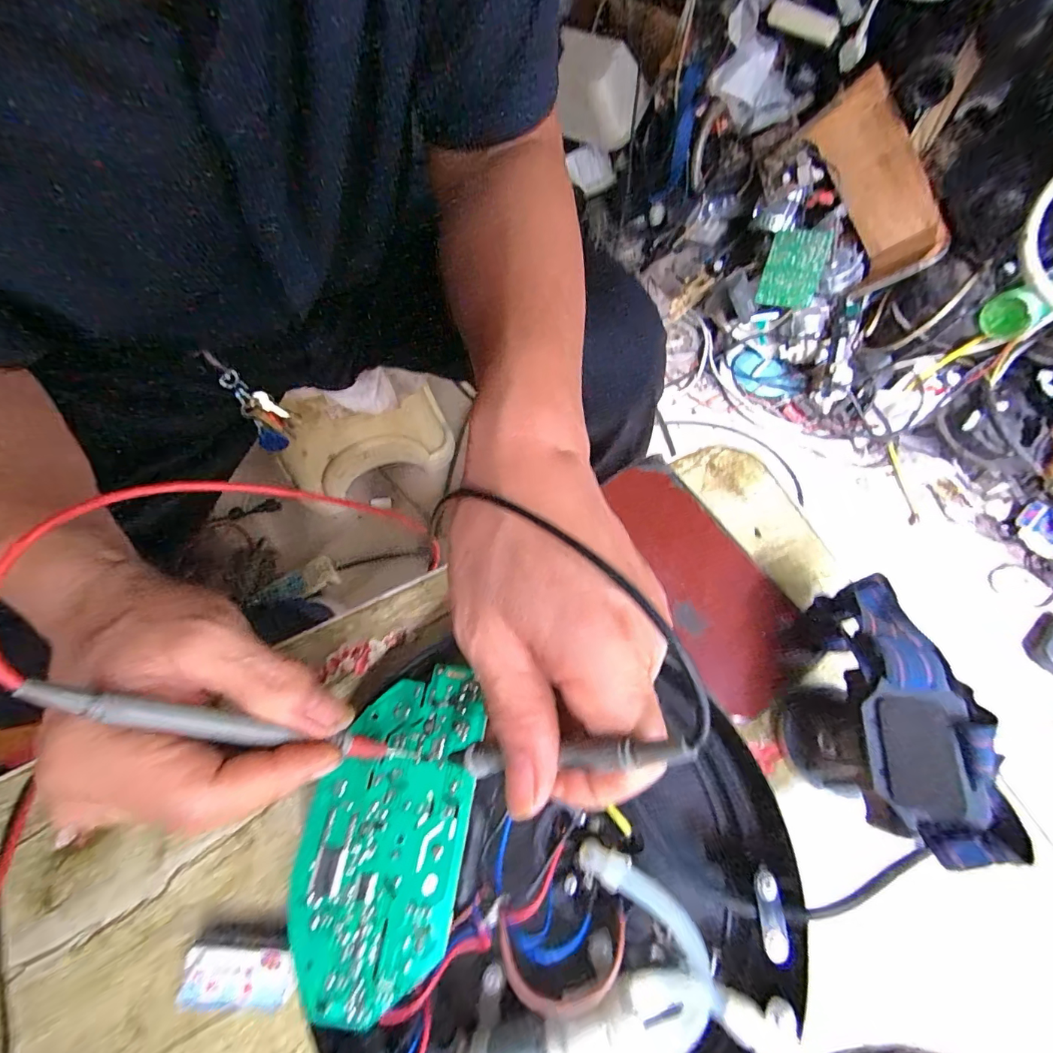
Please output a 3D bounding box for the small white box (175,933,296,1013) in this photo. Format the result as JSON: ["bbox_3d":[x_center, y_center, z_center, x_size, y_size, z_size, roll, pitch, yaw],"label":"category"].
[{"bbox_3d":[-0.133,0.210,0.220,0.049,0.023,0.026,3,69,2],"label":"small white box"}]

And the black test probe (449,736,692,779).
[{"bbox_3d":[0.007,0.083,0.164,0.007,0.121,0.011,9,62,-39],"label":"black test probe"}]

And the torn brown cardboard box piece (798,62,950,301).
[{"bbox_3d":[0.568,-0.556,0.763,0.094,0.124,0.301,-30,97,-10],"label":"torn brown cardboard box piece"}]

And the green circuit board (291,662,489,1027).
[{"bbox_3d":[-0.065,0.141,0.218,0.072,0.012,0.139,8,69,4],"label":"green circuit board"}]

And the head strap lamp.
[{"bbox_3d":[0.169,0.084,0.229,0.053,0.079,0.122,8,69,4],"label":"head strap lamp"}]

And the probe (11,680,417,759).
[{"bbox_3d":[-0.107,0.082,0.185,0.147,0.014,0.010,31,65,-35],"label":"probe"}]

